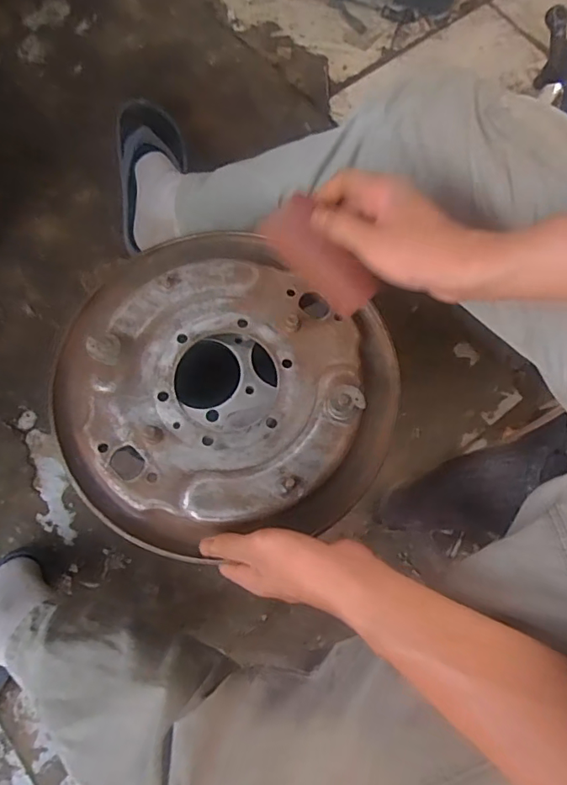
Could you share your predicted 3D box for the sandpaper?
[{"bbox_3d":[0.027,-0.107,0.406,0.102,0.048,0.011,44,43,-3],"label":"sandpaper"}]

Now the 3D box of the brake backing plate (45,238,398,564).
[{"bbox_3d":[-0.056,-0.002,0.455,0.288,0.036,0.279,0,74,-2],"label":"brake backing plate"}]

